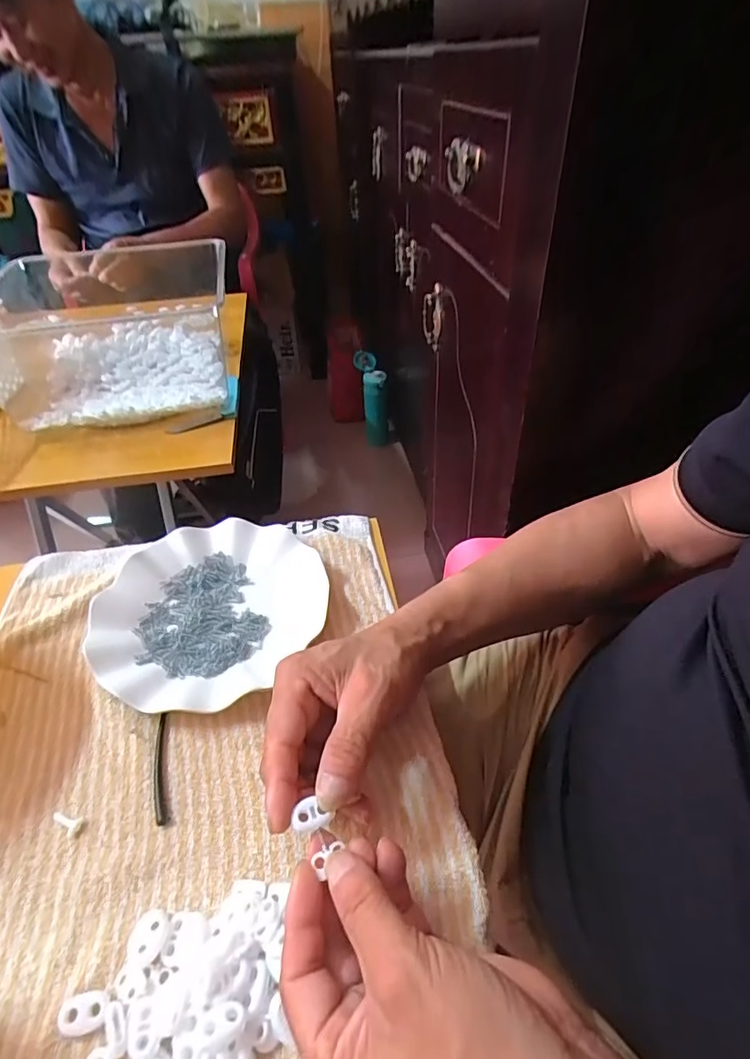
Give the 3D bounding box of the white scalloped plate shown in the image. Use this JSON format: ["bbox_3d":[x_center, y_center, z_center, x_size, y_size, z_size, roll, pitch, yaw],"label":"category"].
[{"bbox_3d":[-0.133,0.061,0.424,0.167,0.023,0.181,-2,43,2],"label":"white scalloped plate"}]

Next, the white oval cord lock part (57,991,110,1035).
[{"bbox_3d":[-0.141,0.235,0.253,0.022,0.006,0.015,-6,43,-2],"label":"white oval cord lock part"}]

